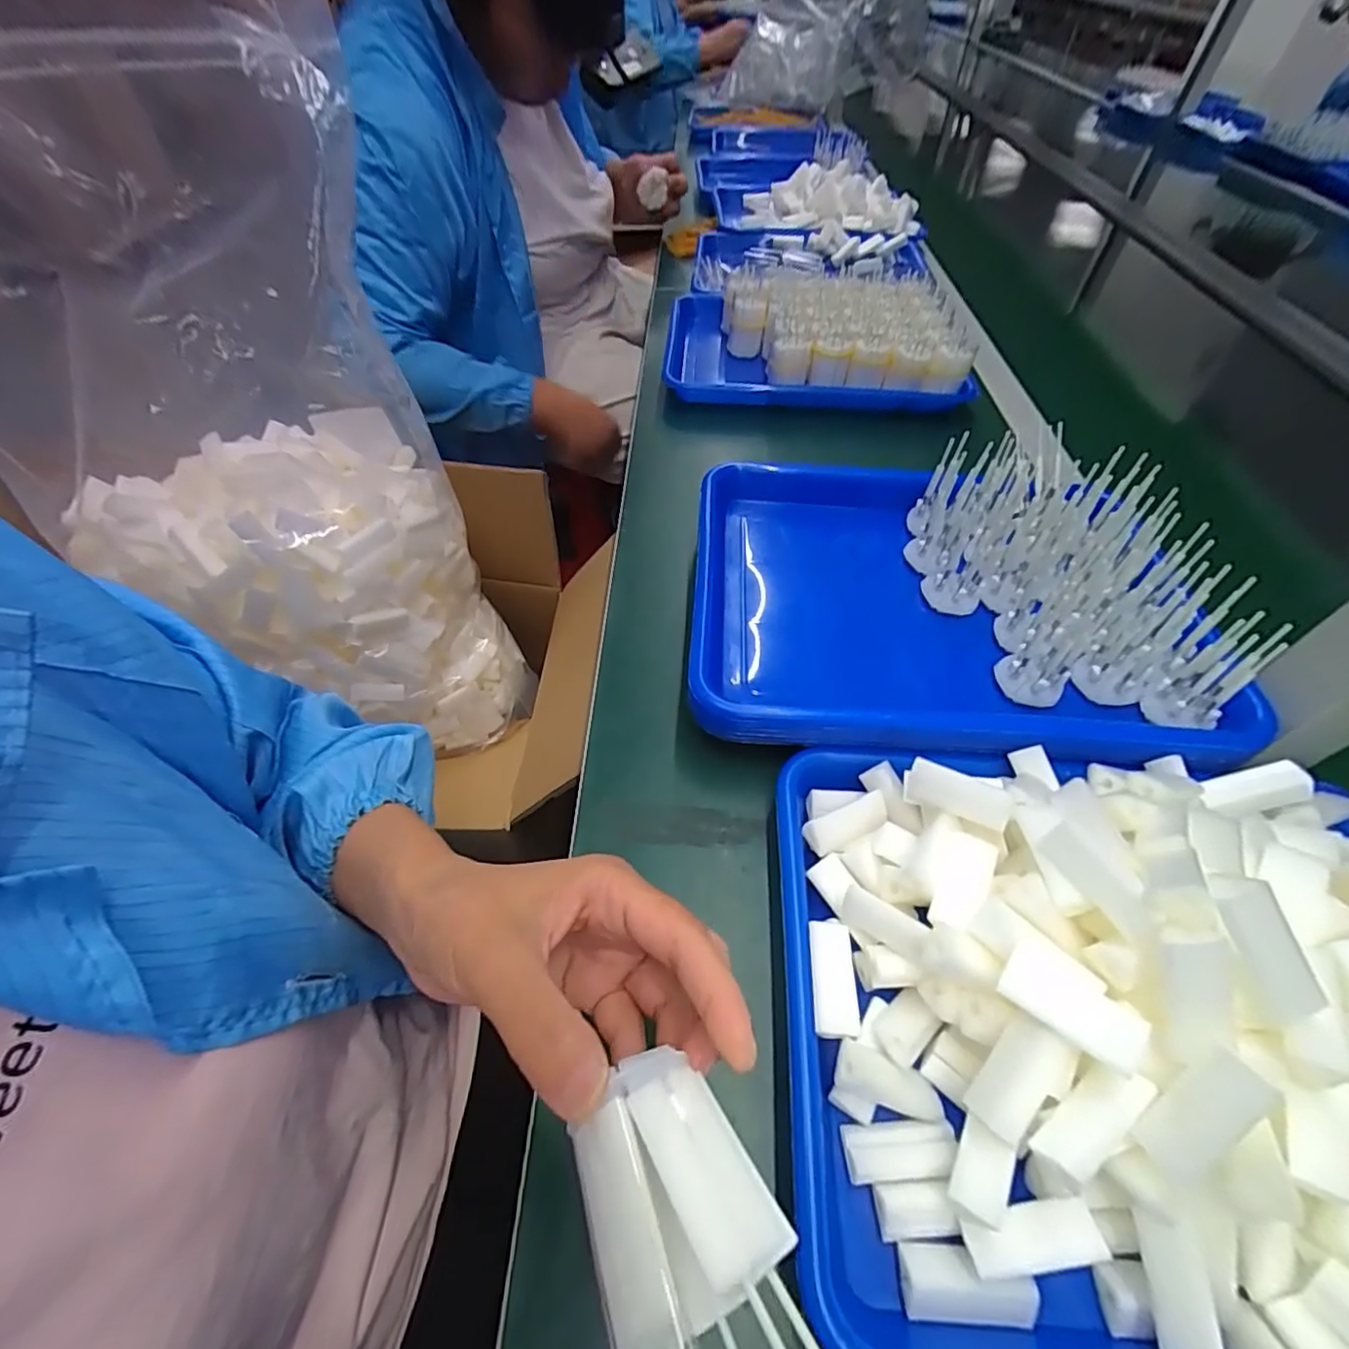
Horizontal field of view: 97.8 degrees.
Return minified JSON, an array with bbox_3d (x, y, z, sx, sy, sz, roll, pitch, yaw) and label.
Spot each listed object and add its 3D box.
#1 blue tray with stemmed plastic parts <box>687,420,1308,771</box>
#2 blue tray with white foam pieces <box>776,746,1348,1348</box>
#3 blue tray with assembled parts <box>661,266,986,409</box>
[{"bbox_3d":[0.189,-0.054,0.410,0.351,0.081,0.254,3,52,1],"label":"blue tray with stemmed plastic parts"},{"bbox_3d":[0.205,0.132,0.238,0.308,0.100,0.244,4,52,2],"label":"blue tray with white foam pieces"},{"bbox_3d":[0.156,-0.388,0.680,0.307,0.082,0.237,1,52,0],"label":"blue tray with assembled parts"}]

